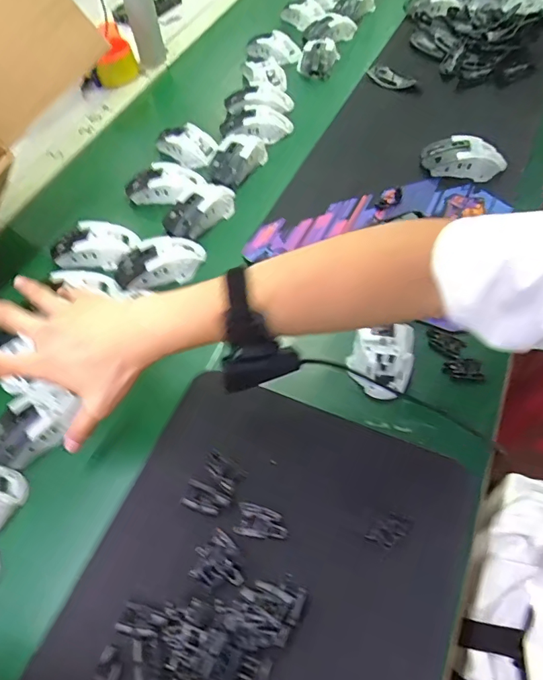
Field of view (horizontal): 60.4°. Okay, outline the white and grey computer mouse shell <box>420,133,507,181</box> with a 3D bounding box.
[{"bbox_3d":[0.272,-0.257,0.657,0.117,0.044,0.050,6,57,8],"label":"white and grey computer mouse shell"}]

